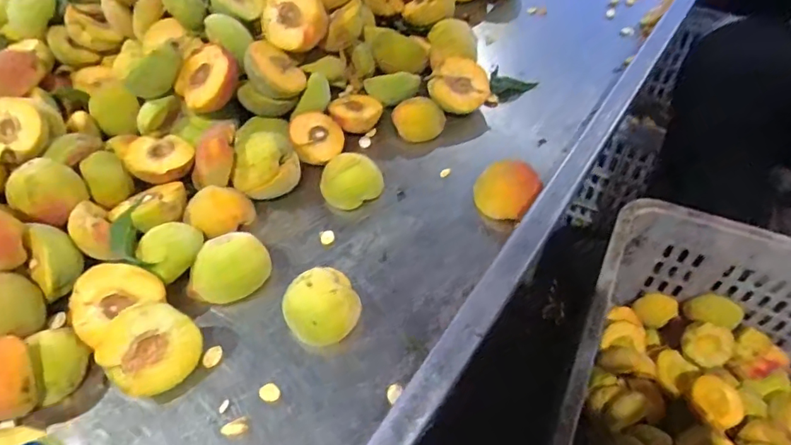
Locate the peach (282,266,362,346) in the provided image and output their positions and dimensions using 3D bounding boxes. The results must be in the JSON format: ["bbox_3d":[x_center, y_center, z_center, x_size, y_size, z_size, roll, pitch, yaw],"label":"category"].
[{"bbox_3d":[-0.055,0.066,0.383,0.056,0.037,0.052,-2,52,3],"label":"peach"}]

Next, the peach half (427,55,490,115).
[{"bbox_3d":[0.068,-0.144,0.532,0.060,0.037,0.053,10,57,7],"label":"peach half"}]

